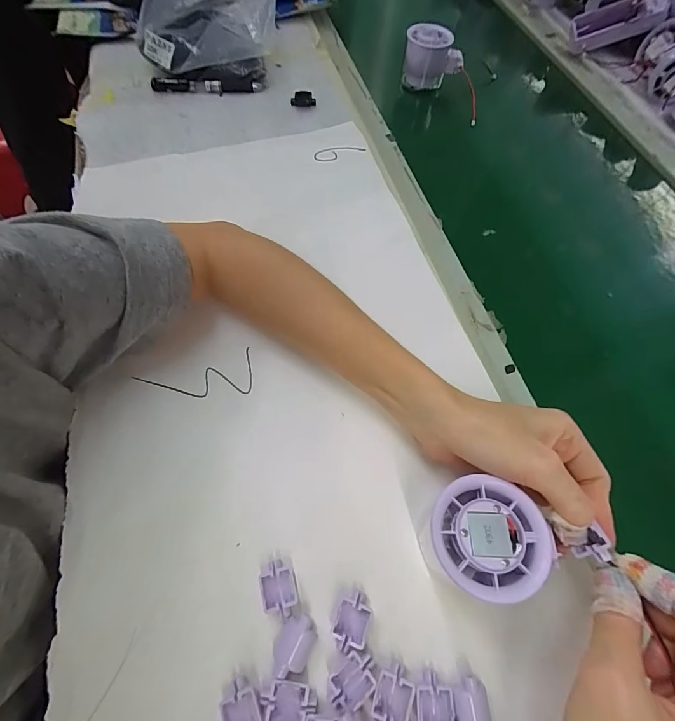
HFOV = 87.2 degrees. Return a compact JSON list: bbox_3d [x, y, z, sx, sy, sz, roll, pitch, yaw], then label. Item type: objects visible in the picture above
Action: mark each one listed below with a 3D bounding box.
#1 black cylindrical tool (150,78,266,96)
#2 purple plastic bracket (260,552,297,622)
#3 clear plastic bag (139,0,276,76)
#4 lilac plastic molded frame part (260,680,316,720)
[{"bbox_3d":[-0.161,-0.343,0.441,0.138,0.014,0.016,-3,64,-4],"label":"black cylindrical tool"},{"bbox_3d":[-0.035,0.135,0.211,0.020,0.011,0.033,-14,66,-10],"label":"purple plastic bracket"},{"bbox_3d":[-0.153,-0.425,0.412,0.153,0.099,0.112,0,64,-3],"label":"clear plastic bag"},{"bbox_3d":[-0.026,0.181,0.186,0.027,0.008,0.020,13,64,3],"label":"lilac plastic molded frame part"}]

